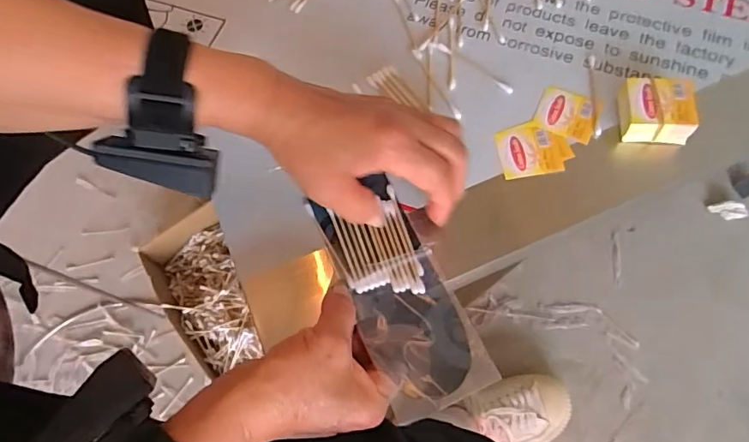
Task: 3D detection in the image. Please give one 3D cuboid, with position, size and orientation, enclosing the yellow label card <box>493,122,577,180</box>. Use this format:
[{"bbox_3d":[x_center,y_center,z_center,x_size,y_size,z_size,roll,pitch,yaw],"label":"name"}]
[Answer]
[{"bbox_3d":[0.117,-0.054,0.364,0.052,0.004,0.042,-8,67,0],"label":"yellow label card"}]

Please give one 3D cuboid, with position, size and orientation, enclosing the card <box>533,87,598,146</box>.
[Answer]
[{"bbox_3d":[0.146,-0.082,0.374,0.042,0.006,0.042,21,70,11],"label":"card"}]

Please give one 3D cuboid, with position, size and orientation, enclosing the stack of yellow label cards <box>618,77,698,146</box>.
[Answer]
[{"bbox_3d":[0.203,-0.080,0.358,0.047,0.028,0.042,3,68,4],"label":"stack of yellow label cards"}]

